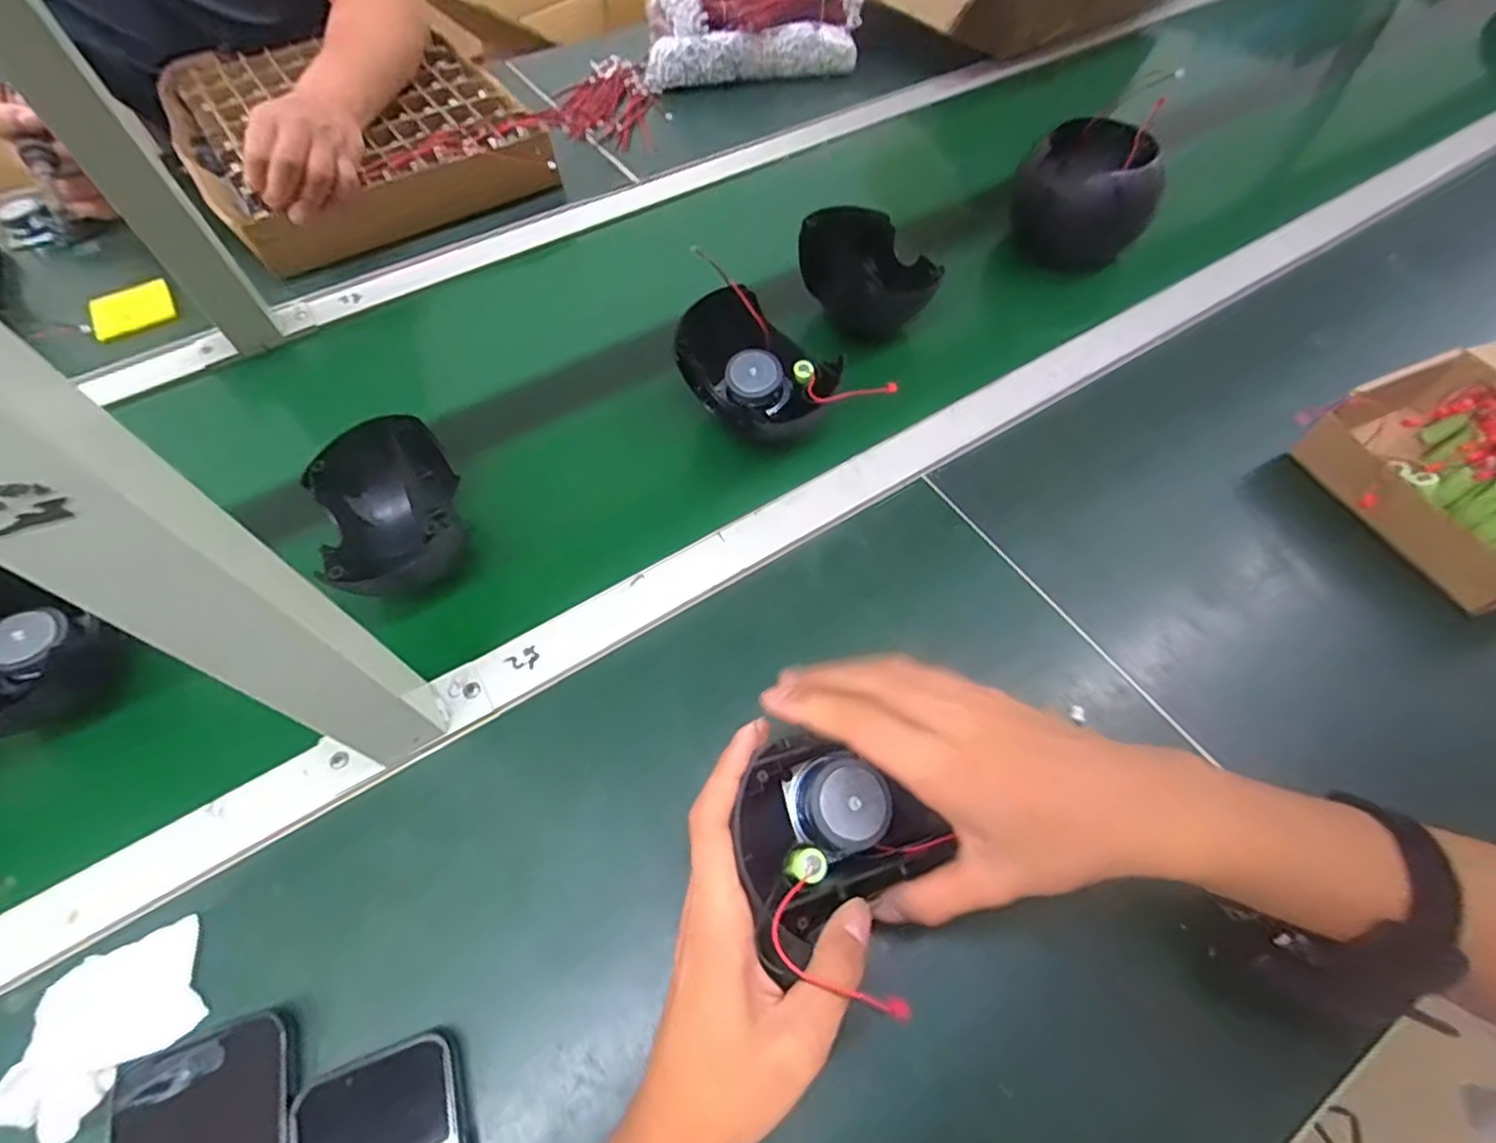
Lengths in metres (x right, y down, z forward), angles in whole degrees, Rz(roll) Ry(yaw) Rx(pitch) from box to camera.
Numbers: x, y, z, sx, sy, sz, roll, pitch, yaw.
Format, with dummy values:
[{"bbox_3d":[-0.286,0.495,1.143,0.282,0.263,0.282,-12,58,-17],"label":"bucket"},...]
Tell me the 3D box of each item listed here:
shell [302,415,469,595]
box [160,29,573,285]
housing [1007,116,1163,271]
[{"bbox_3d":[-0.242,-0.038,0.448,0.086,0.064,0.112,-22,61,-12],"label":"shell"},{"bbox_3d":[-0.459,-0.509,0.758,0.333,0.056,0.443,-31,63,-17],"label":"box"},{"bbox_3d":[0.334,-0.371,0.652,0.126,0.119,0.100,26,62,15],"label":"housing"}]

